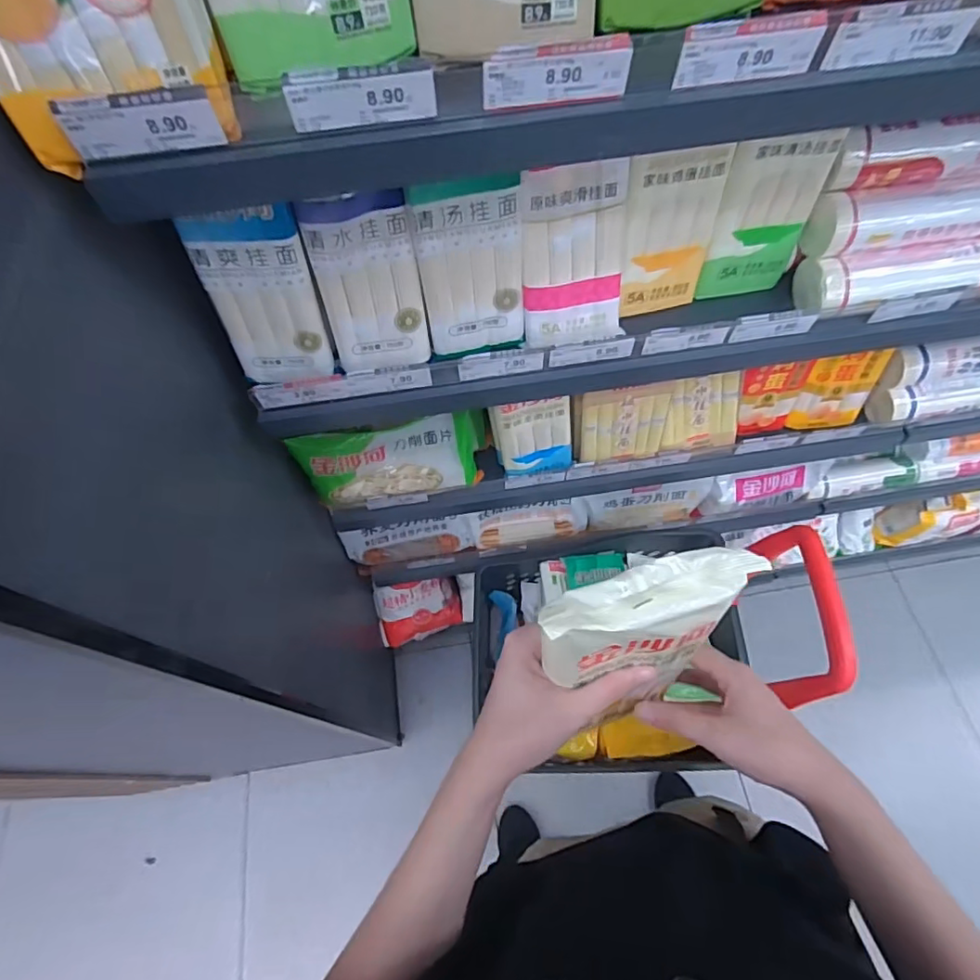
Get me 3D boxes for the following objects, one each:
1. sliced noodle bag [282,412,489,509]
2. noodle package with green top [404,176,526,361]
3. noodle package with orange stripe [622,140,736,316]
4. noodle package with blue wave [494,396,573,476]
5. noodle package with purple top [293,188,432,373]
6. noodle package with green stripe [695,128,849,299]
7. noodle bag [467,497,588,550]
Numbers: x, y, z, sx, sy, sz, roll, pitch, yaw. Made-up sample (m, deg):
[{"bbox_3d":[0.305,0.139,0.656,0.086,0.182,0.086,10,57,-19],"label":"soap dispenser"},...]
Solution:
[{"bbox_3d":[-0.147,-0.053,0.904,0.287,0.132,0.093,-11,63,-4],"label":"sliced noodle bag"},{"bbox_3d":[-0.018,-0.233,0.617,0.112,0.196,0.045,-16,64,-6],"label":"noodle package with green top"},{"bbox_3d":[0.204,-0.287,0.644,0.114,0.185,0.034,-15,64,-6],"label":"noodle package with orange stripe"},{"bbox_3d":[0.073,-0.078,0.863,0.118,0.175,0.029,-12,63,-4],"label":"noodle package with blue wave"},{"bbox_3d":[-0.129,-0.214,0.610,0.108,0.197,0.040,-14,64,-5],"label":"noodle package with purple top"},{"bbox_3d":[0.316,-0.312,0.657,0.114,0.186,0.032,-15,64,-6],"label":"noodle package with green stripe"},{"bbox_3d":[0.080,0.065,1.181,0.238,0.100,0.050,-8,33,-2],"label":"noodle bag"}]

